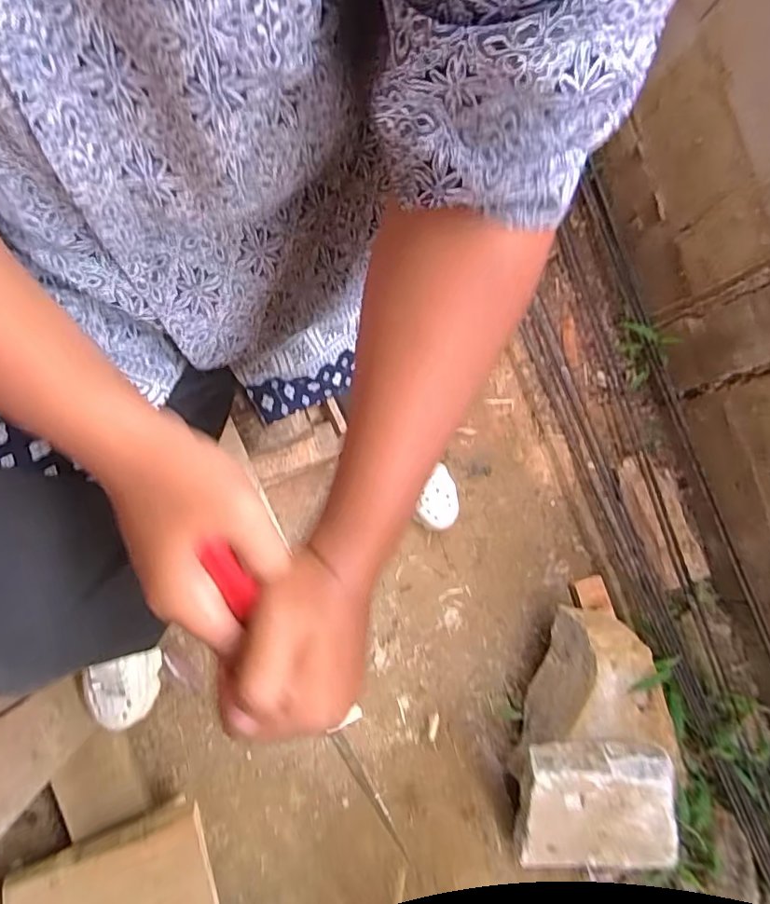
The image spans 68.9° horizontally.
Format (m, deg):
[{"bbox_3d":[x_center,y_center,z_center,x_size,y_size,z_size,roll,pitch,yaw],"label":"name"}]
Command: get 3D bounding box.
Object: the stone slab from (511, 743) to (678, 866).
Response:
[{"bbox_3d":[0.375,0.630,1.002,0.261,0.077,0.211,-1,106,3],"label":"stone slab"}]

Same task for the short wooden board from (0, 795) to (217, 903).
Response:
[{"bbox_3d":[-0.442,0.713,0.899,0.324,0.029,0.180,-23,68,-3],"label":"short wooden board"}]

